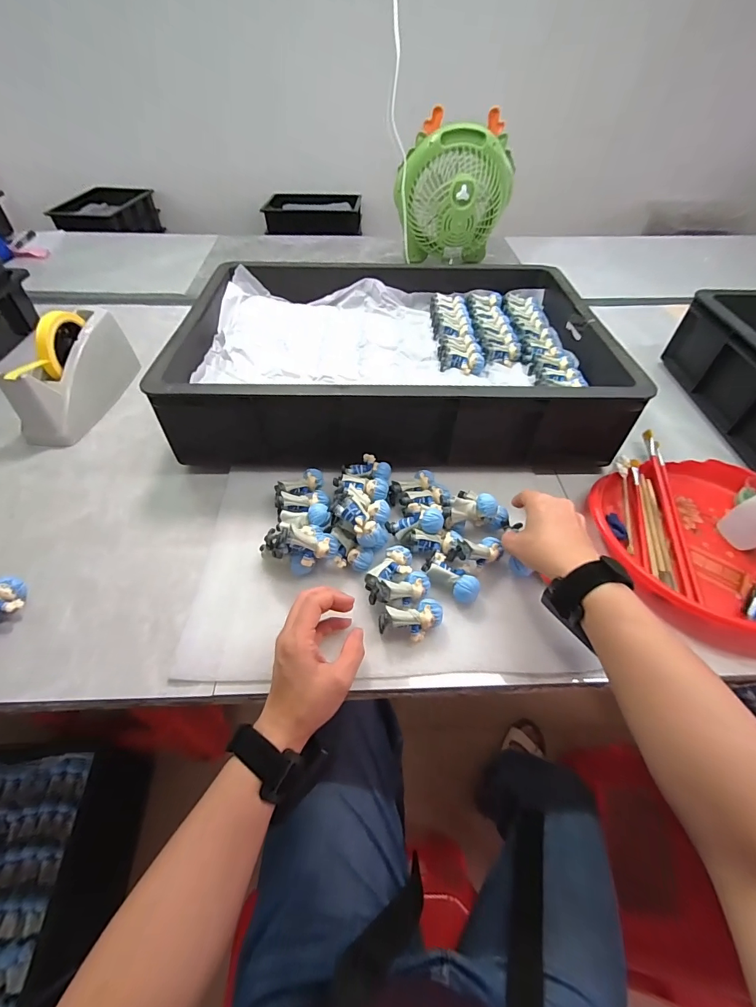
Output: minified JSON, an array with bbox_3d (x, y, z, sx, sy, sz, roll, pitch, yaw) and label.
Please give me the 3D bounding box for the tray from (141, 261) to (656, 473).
[{"bbox_3d":[0.029,-0.237,0.616,0.567,0.126,0.409,1,50,0],"label":"tray"}]

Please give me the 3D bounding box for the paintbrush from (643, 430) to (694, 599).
[{"bbox_3d":[0.349,-0.002,0.490,0.013,0.012,0.246,9,50,7],"label":"paintbrush"}]

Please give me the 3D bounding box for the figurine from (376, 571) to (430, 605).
[{"bbox_3d":[0.022,0.086,0.401,0.062,0.022,0.024,-3,47,-32],"label":"figurine"}]

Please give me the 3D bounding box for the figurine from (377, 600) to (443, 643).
[{"bbox_3d":[0.033,0.115,0.389,0.061,0.036,0.030,-13,51,-12],"label":"figurine"}]

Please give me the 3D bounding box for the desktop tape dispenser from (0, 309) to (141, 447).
[{"bbox_3d":[-0.448,-0.198,0.596,0.060,0.117,0.218,6,50,4],"label":"desktop tape dispenser"}]

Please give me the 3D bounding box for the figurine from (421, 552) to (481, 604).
[{"bbox_3d":[0.078,0.078,0.425,0.061,0.027,0.036,28,55,21],"label":"figurine"}]

